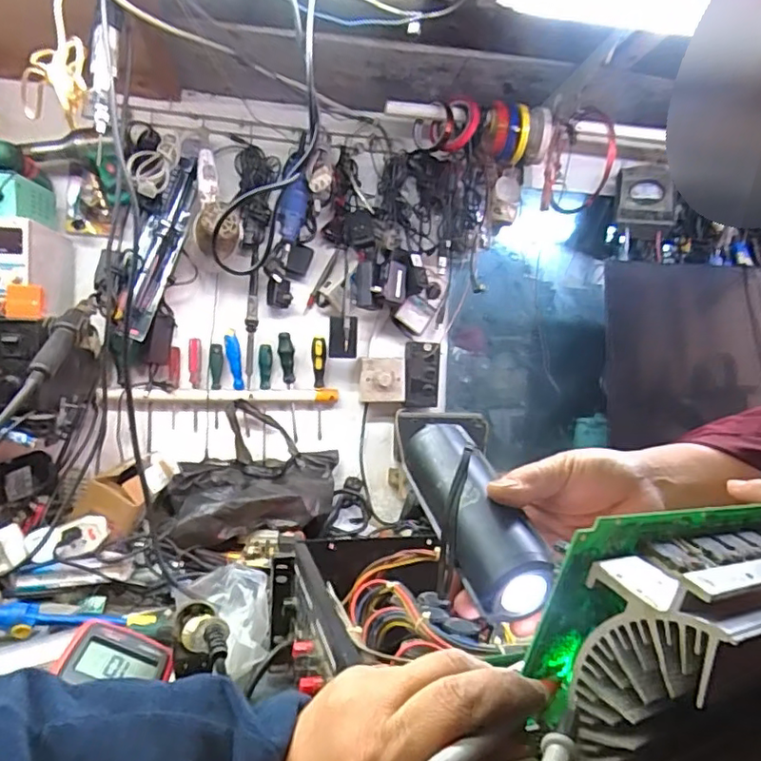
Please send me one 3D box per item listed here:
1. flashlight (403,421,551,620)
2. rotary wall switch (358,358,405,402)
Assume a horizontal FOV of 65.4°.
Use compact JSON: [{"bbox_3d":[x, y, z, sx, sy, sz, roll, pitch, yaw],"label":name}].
[{"bbox_3d":[0.064,0.087,0.405,0.048,0.049,0.156,0,36,-22],"label":"flashlight"},{"bbox_3d":[0.003,0.000,1.178,0.093,0.086,0.041,1,2,1],"label":"rotary wall switch"}]

